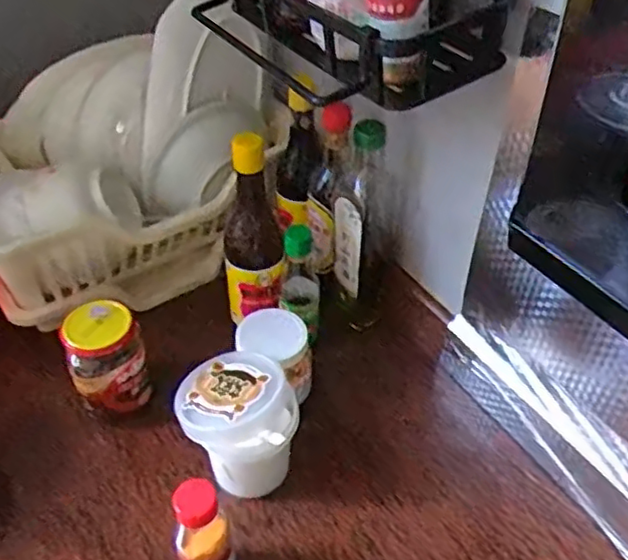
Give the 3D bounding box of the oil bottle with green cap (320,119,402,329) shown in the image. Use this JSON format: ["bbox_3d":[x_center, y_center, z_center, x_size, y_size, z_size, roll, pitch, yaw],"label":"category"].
[{"bbox_3d":[0.056,-0.056,0.717,0.079,0.240,0.061,16,46,16],"label":"oil bottle with green cap"}]

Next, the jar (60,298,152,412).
[{"bbox_3d":[-0.212,0.079,0.659,0.071,0.102,0.062,-20,47,-20],"label":"jar"}]

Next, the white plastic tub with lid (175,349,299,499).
[{"bbox_3d":[-0.073,0.142,0.624,0.100,0.131,0.106,0,44,0],"label":"white plastic tub with lid"}]

